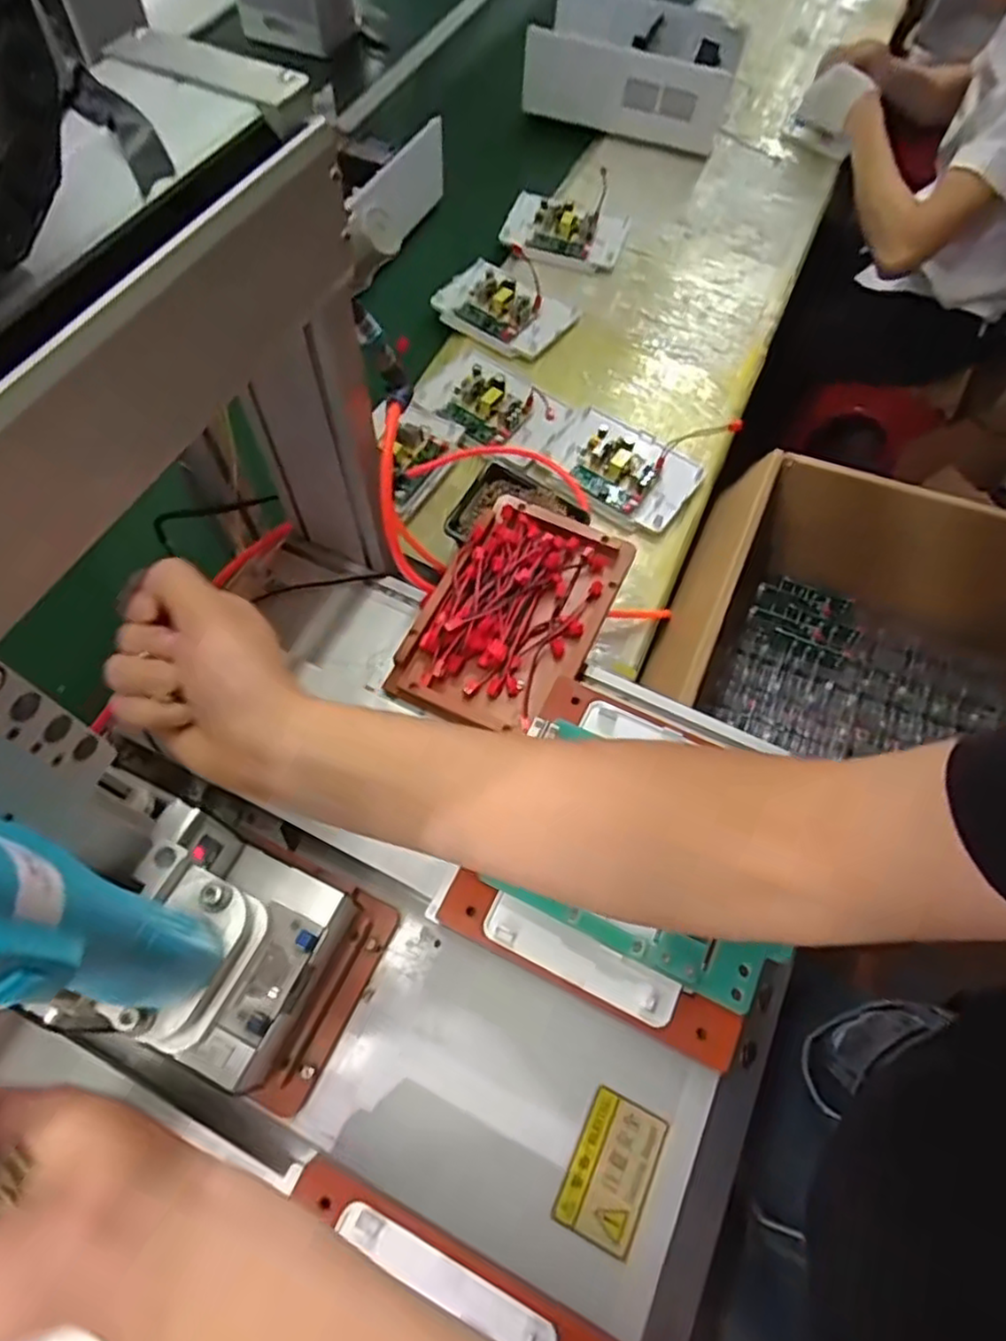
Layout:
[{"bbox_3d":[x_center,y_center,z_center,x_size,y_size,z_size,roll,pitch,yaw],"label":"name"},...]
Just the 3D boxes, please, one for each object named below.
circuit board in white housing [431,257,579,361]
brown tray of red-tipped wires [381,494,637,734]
[{"bbox_3d":[-0.005,-0.525,1.000,0.192,0.036,0.117,38,68,16],"label":"circuit board in white housing"},{"bbox_3d":[0.008,-0.052,0.613,0.144,0.042,0.227,25,65,11],"label":"brown tray of red-tipped wires"}]

